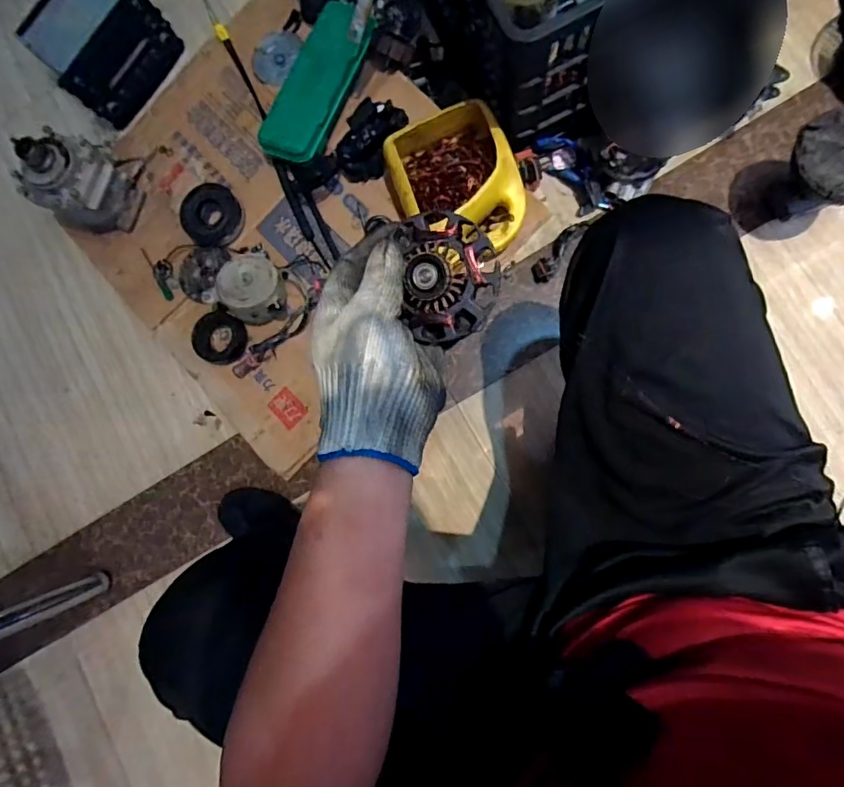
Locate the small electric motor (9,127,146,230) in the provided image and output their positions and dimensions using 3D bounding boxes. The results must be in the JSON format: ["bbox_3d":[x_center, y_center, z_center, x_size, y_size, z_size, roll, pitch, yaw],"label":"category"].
[{"bbox_3d":[-0.632,-0.389,0.908,0.136,0.171,0.146,0,87,8],"label":"small electric motor"}]

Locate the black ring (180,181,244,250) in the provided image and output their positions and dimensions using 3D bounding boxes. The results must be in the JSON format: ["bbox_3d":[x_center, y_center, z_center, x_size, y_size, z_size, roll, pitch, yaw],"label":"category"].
[{"bbox_3d":[-0.384,-0.325,0.915,0.106,0.029,0.122,-39,83,4],"label":"black ring"}]

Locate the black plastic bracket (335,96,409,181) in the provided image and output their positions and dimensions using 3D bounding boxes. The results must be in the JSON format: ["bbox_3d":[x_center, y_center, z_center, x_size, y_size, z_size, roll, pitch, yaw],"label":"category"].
[{"bbox_3d":[-0.089,-0.429,0.843,0.094,0.065,0.127,28,91,9],"label":"black plastic bracket"}]

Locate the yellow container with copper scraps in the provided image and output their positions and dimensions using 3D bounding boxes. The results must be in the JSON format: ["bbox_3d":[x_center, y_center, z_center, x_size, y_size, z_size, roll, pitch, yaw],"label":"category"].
[{"bbox_3d":[0.058,-0.329,0.809,0.184,0.101,0.231,-22,84,7],"label":"yellow container with copper scraps"}]

